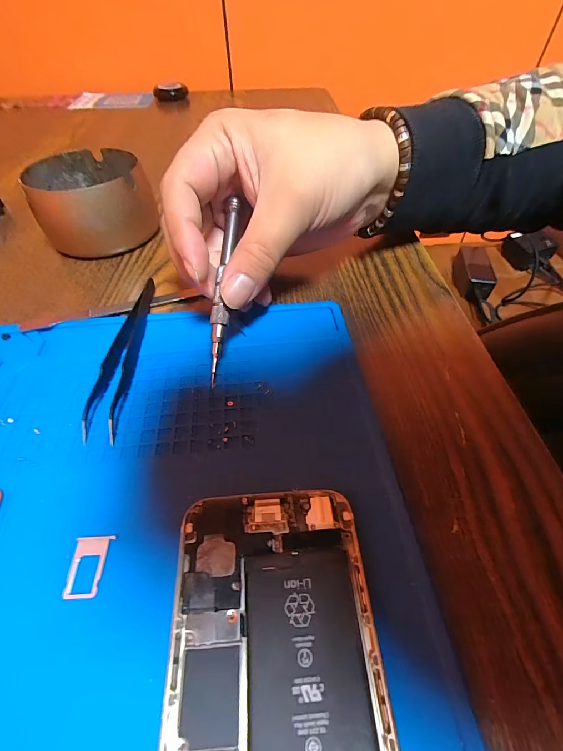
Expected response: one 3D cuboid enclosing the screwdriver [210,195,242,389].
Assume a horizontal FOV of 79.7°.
[{"bbox_3d":[-0.031,-0.048,0.185,0.009,0.012,0.102,5,80,3],"label":"screwdriver"}]

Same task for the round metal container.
[{"bbox_3d":[-0.149,-0.138,0.269,0.079,0.050,0.084,-1,53,1],"label":"round metal container"}]

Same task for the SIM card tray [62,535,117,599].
[{"bbox_3d":[-0.072,0.069,0.124,0.014,0.004,0.020,-4,53,-1],"label":"SIM card tray"}]

